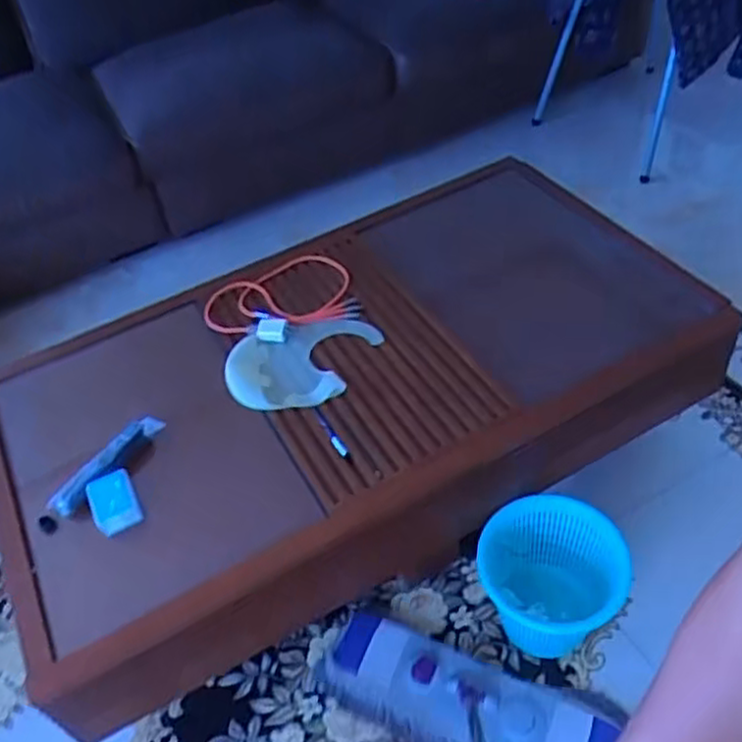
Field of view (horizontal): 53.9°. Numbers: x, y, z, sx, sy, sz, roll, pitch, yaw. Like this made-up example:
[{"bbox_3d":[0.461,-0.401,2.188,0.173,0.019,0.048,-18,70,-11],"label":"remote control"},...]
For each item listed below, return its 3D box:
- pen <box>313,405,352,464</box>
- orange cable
[{"bbox_3d":[-0.066,0.108,1.225,0.013,0.013,0.133,-24,49,-16],"label":"pen"},{"bbox_3d":[-0.180,-0.145,1.459,0.301,0.015,0.218,-16,47,-9],"label":"orange cable"}]

